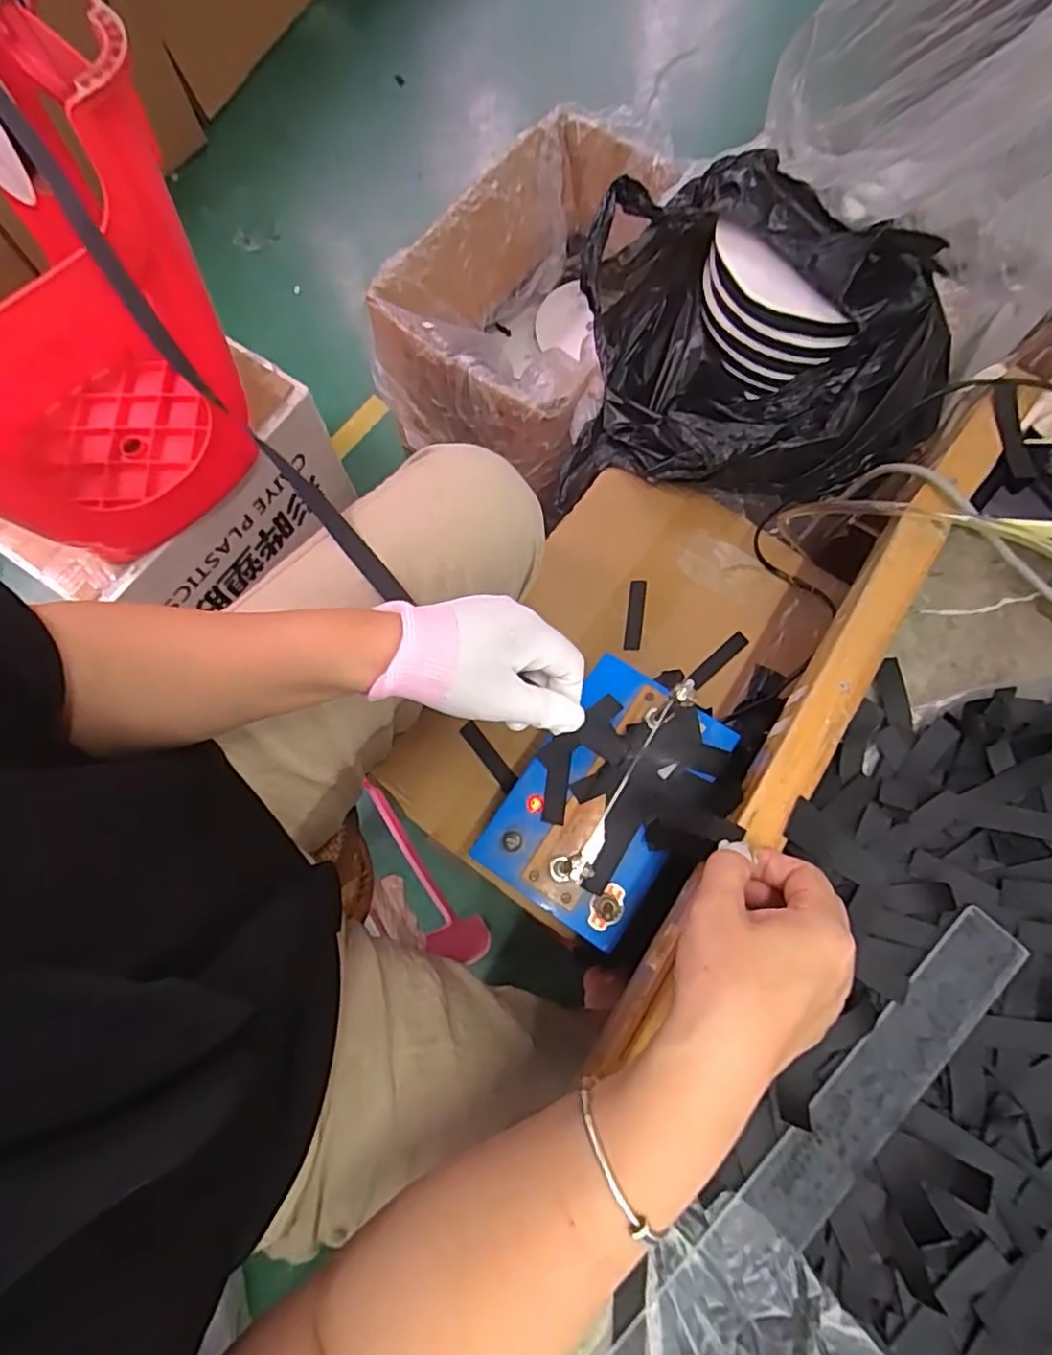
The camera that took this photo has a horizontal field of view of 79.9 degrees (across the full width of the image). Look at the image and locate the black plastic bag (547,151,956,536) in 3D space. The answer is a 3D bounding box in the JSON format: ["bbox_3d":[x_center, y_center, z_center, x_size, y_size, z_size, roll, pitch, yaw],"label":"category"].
[{"bbox_3d":[0.214,-0.331,0.626,0.326,0.158,0.299,10,75,1],"label":"black plastic bag"}]

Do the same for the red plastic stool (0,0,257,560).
[{"bbox_3d":[-0.505,-0.347,0.615,0.369,0.446,0.353,44,78,10],"label":"red plastic stool"}]

